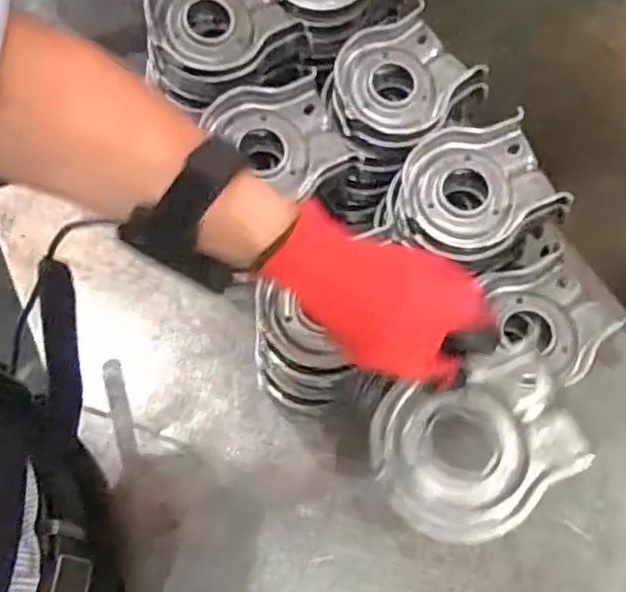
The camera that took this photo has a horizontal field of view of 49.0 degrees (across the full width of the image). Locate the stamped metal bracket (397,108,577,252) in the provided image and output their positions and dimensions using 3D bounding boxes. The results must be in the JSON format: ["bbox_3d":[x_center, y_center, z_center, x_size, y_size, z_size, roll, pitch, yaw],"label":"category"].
[{"bbox_3d":[0.136,-0.093,0.574,0.120,0.031,0.099,-20,80,-7],"label":"stamped metal bracket"}]

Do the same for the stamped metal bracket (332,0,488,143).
[{"bbox_3d":[0.080,-0.192,0.614,0.130,0.036,0.111,-29,65,-16],"label":"stamped metal bracket"}]

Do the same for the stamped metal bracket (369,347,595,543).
[{"bbox_3d":[0.098,0.090,0.409,0.117,0.024,0.092,-14,62,-8],"label":"stamped metal bracket"}]

